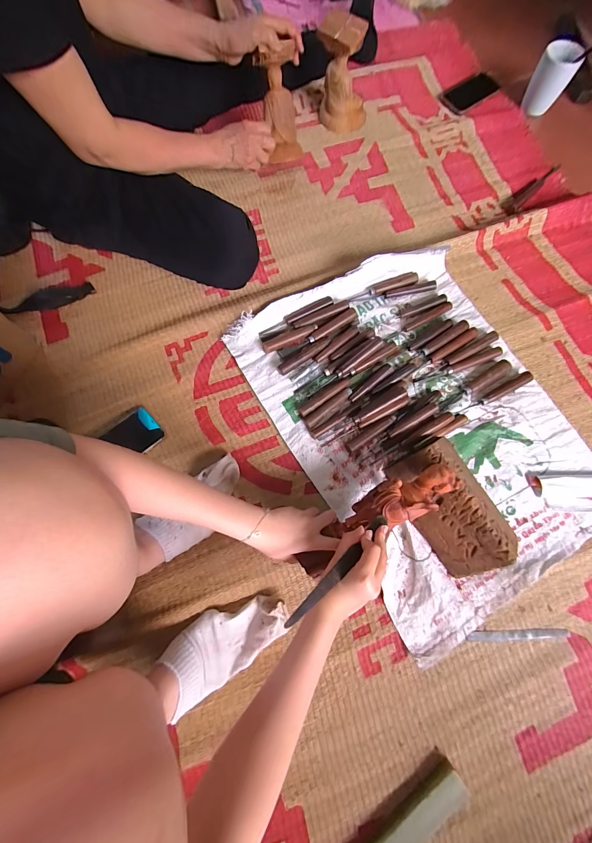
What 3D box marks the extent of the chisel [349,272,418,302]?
[{"bbox_3d":[0.183,-0.281,0.662,0.146,0.015,0.024,-15,75,-4],"label":"chisel"}]

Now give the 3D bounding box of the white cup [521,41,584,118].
[{"bbox_3d":[0.616,-0.829,0.772,0.087,0.099,0.089,0,75,0],"label":"white cup"}]

